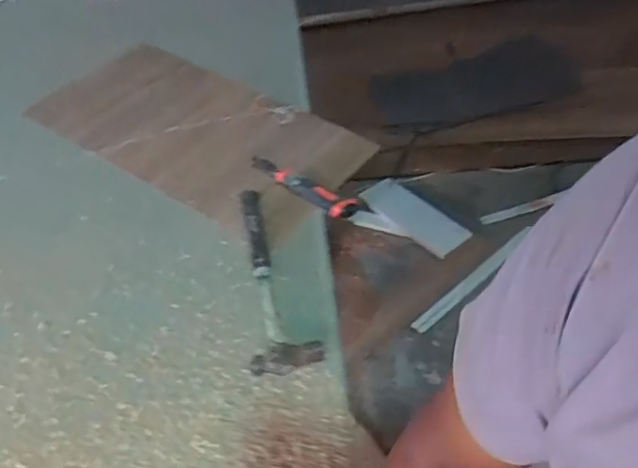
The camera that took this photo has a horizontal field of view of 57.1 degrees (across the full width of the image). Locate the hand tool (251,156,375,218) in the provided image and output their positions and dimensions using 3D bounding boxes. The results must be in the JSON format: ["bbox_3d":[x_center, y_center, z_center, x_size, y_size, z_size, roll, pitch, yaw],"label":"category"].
[{"bbox_3d":[-0.022,-0.072,0.887,0.213,0.033,0.031,28,52,26],"label":"hand tool"}]

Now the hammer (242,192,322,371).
[{"bbox_3d":[-0.056,0.045,0.784,0.085,0.029,0.297,-6,45,-5],"label":"hammer"}]

